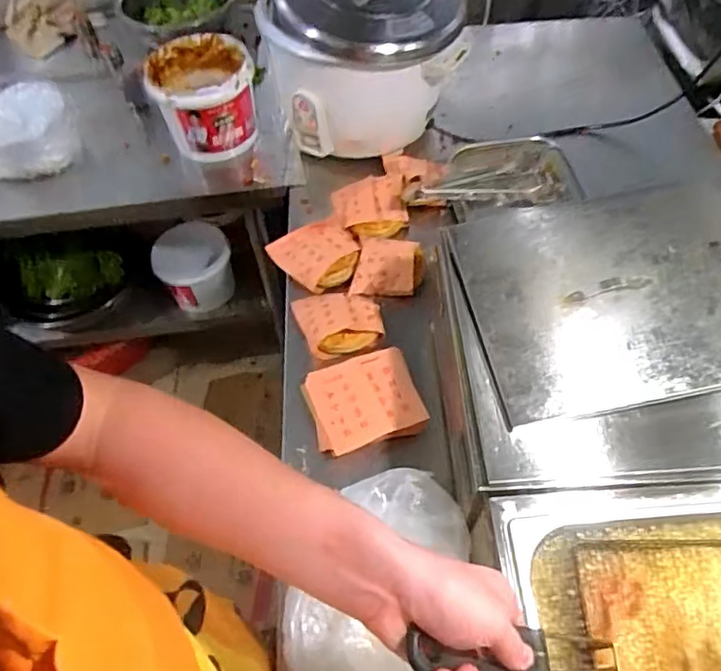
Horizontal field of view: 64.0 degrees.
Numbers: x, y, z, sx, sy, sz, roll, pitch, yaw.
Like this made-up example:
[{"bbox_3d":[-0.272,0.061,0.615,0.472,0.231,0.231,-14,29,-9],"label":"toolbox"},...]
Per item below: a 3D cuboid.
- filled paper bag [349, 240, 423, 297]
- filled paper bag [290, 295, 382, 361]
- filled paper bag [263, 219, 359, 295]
[{"bbox_3d":[0.045,-0.105,0.922,0.111,0.046,0.101,11,58,10],"label":"filled paper bag"},{"bbox_3d":[-0.035,-0.024,0.885,0.131,0.042,0.110,-10,57,-3],"label":"filled paper bag"},{"bbox_3d":[-0.073,-0.131,0.954,0.132,0.052,0.115,-24,59,-12],"label":"filled paper bag"}]

